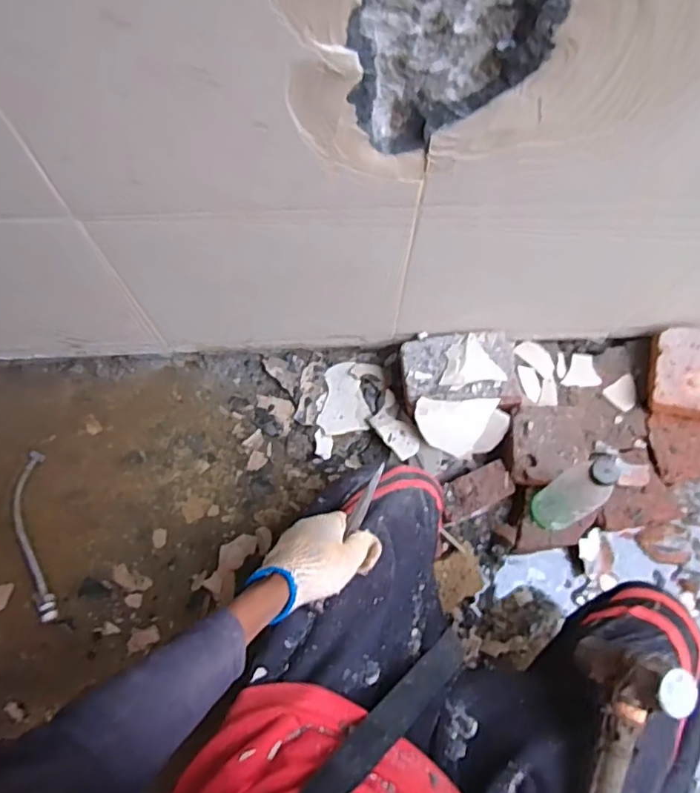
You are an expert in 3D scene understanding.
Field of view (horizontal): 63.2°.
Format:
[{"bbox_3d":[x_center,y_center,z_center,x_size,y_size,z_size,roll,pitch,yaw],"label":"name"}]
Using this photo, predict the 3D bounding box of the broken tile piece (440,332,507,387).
[{"bbox_3d":[0.165,-0.038,0.801,0.078,0.009,0.077,-31,75,-10],"label":"broken tile piece"}]

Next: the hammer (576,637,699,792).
[{"bbox_3d":[0.195,0.342,0.461,0.061,0.080,0.274,21,81,6],"label":"hammer"}]

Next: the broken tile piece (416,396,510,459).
[{"bbox_3d":[0.157,0.044,0.796,0.125,0.010,0.082,0,104,-5],"label":"broken tile piece"}]

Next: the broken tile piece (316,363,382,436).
[{"bbox_3d":[0.000,0.002,0.876,0.084,0.015,0.118,8,72,2],"label":"broken tile piece"}]

